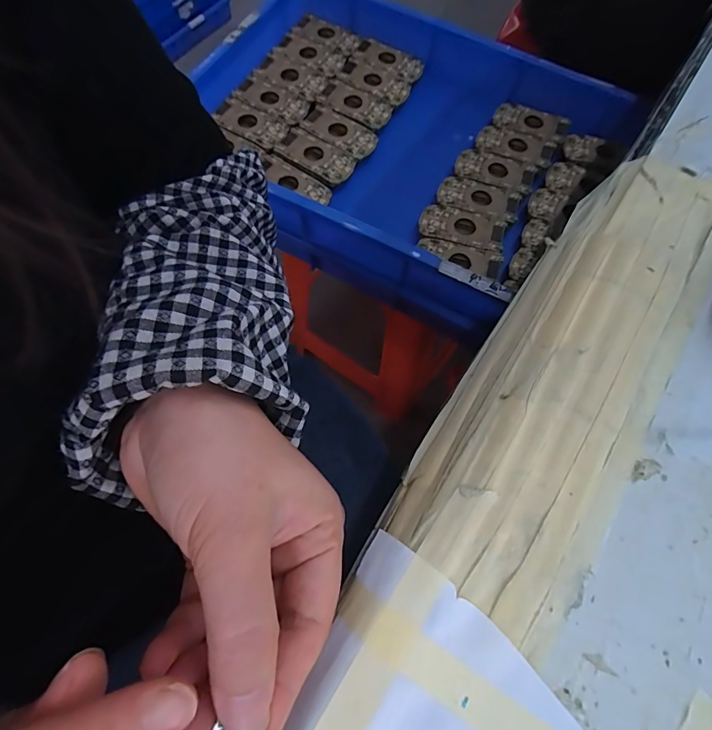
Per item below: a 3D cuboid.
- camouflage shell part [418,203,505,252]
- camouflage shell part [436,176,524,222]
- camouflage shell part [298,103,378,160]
[{"bbox_3d":[0.122,-0.161,0.482,0.097,0.008,0.049,19,69,6],"label":"camouflage shell part"},{"bbox_3d":[0.147,-0.202,0.501,0.095,0.008,0.048,20,69,7],"label":"camouflage shell part"},{"bbox_3d":[-0.022,-0.298,0.534,0.098,0.011,0.051,33,71,12],"label":"camouflage shell part"}]

